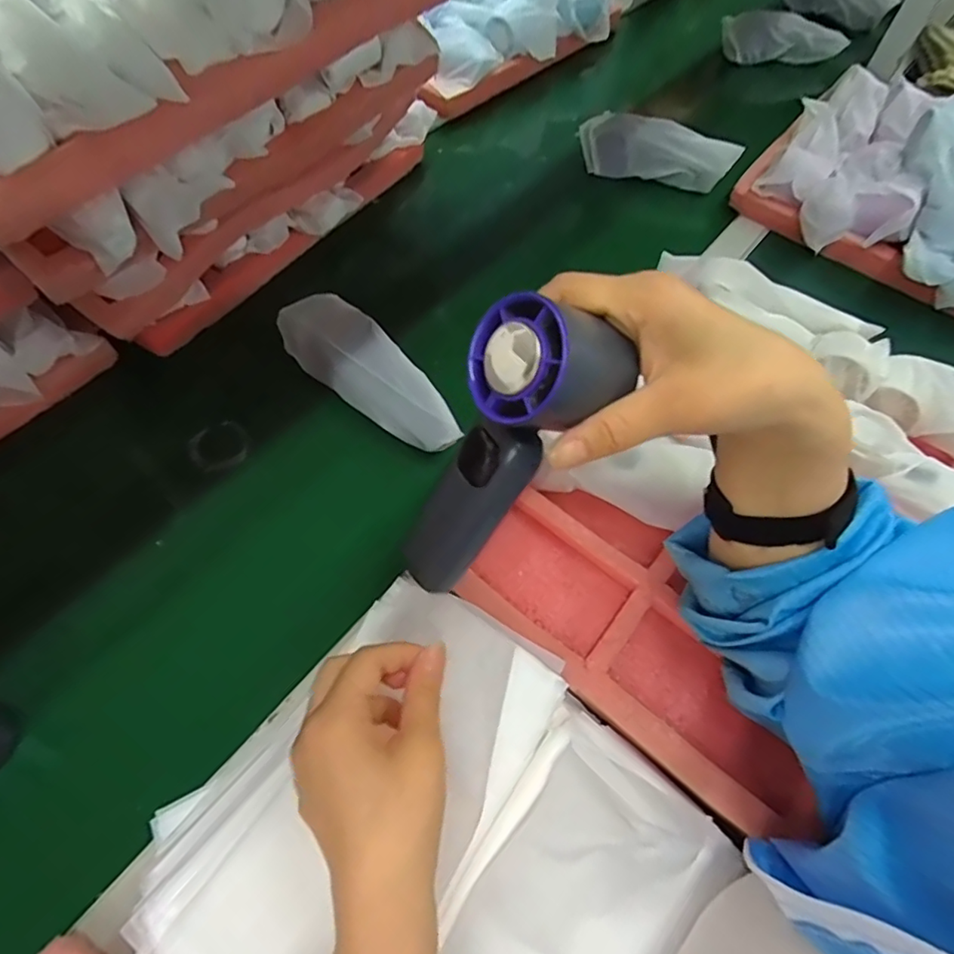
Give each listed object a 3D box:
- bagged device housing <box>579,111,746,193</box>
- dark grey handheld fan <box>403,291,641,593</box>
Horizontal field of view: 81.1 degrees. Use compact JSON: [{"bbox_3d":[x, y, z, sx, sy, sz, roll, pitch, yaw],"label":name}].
[{"bbox_3d":[0.222,-0.401,0.690,0.186,0.065,0.023,12,60,3],"label":"bagged device housing"},{"bbox_3d":[0.009,-0.013,0.265,0.053,0.148,0.051,45,36,20],"label":"dark grey handheld fan"}]

